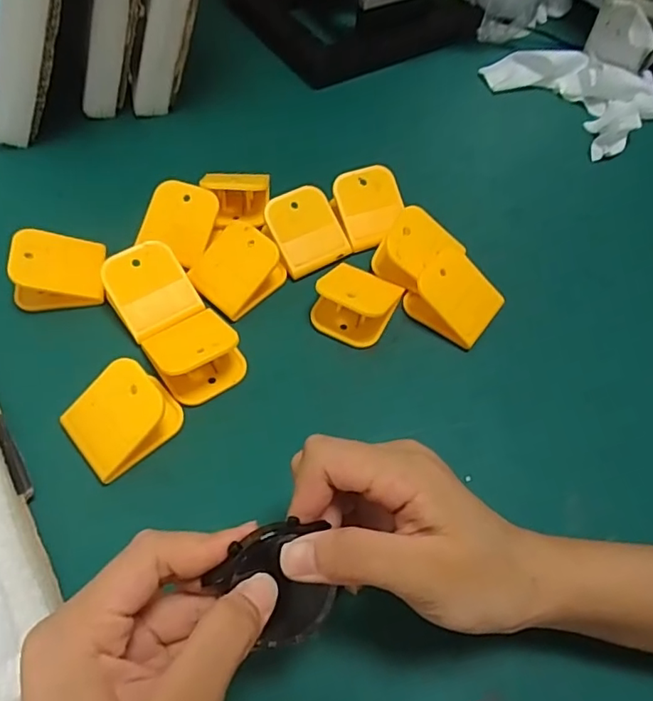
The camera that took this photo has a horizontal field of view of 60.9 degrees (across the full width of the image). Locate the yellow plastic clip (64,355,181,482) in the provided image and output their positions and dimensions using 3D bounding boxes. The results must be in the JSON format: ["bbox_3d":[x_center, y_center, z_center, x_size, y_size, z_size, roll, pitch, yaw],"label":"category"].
[{"bbox_3d":[-0.111,0.034,0.302,0.055,0.025,0.046,-36,66,-22],"label":"yellow plastic clip"}]

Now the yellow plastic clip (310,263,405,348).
[{"bbox_3d":[0.019,-0.035,0.351,0.046,0.034,0.050,26,60,13],"label":"yellow plastic clip"}]

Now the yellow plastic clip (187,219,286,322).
[{"bbox_3d":[-0.060,-0.055,0.363,0.045,0.031,0.052,36,63,19],"label":"yellow plastic clip"}]

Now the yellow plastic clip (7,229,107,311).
[{"bbox_3d":[-0.174,-0.054,0.361,0.051,0.039,0.042,-5,58,-6],"label":"yellow plastic clip"}]

